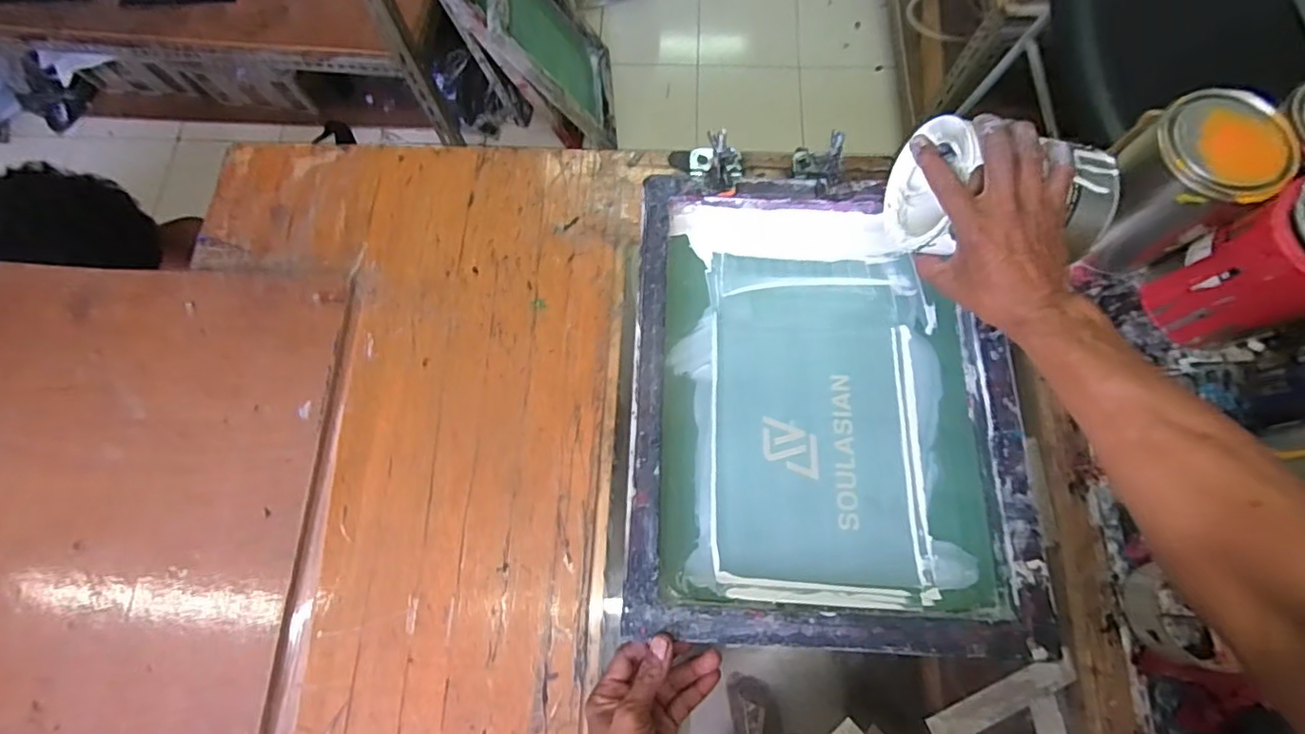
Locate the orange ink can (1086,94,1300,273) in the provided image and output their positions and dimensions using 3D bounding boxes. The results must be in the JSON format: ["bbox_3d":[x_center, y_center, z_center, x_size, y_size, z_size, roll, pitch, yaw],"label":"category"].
[{"bbox_3d":[0.497,-0.173,0.563,0.100,0.158,0.103,0,73,1],"label":"orange ink can"}]

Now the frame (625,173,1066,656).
[{"bbox_3d":[0.159,0.023,0.557,0.341,0.047,0.438,0,73,1],"label":"frame"}]

